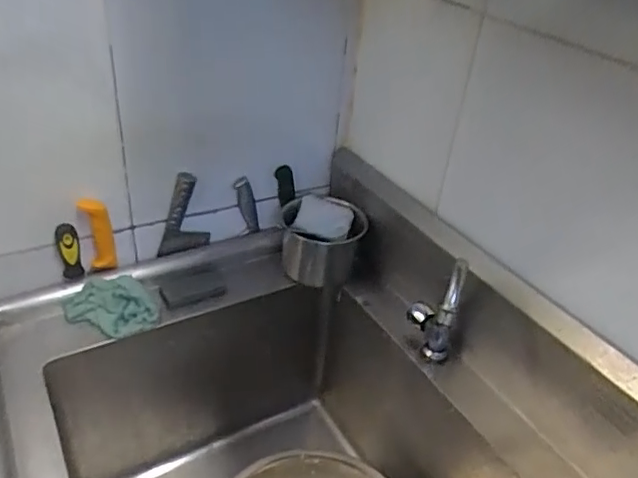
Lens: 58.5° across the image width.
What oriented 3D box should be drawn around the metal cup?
[{"bbox_3d":[0.006,0.014,1.054,0.151,0.131,0.138,4,34,-2],"label":"metal cup"}]

